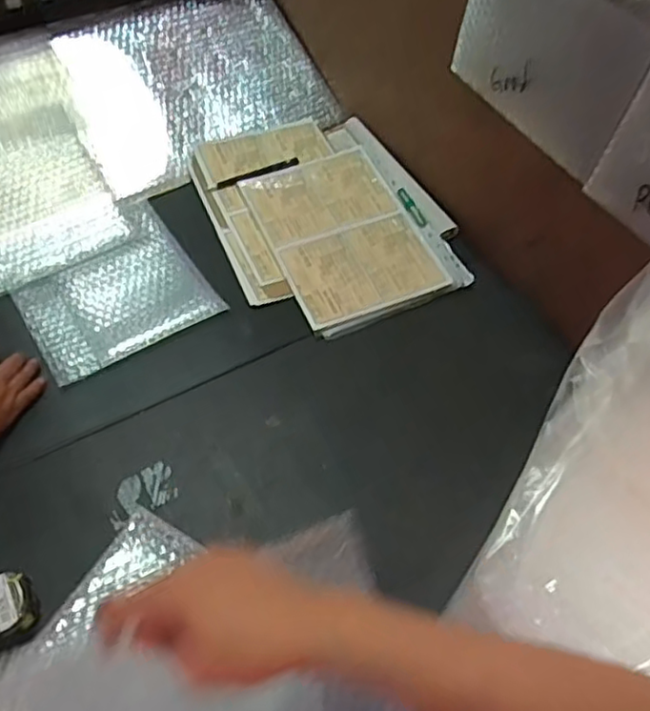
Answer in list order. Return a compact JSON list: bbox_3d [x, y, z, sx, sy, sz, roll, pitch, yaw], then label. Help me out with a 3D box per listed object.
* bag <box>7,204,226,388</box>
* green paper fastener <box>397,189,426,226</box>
[{"bbox_3d":[-0.288,-0.094,0.893,0.225,0.018,0.231,-27,61,-21],"label":"bag"},{"bbox_3d":[0.128,-0.221,0.993,0.016,0.009,0.076,-17,57,-15],"label":"green paper fastener"}]

